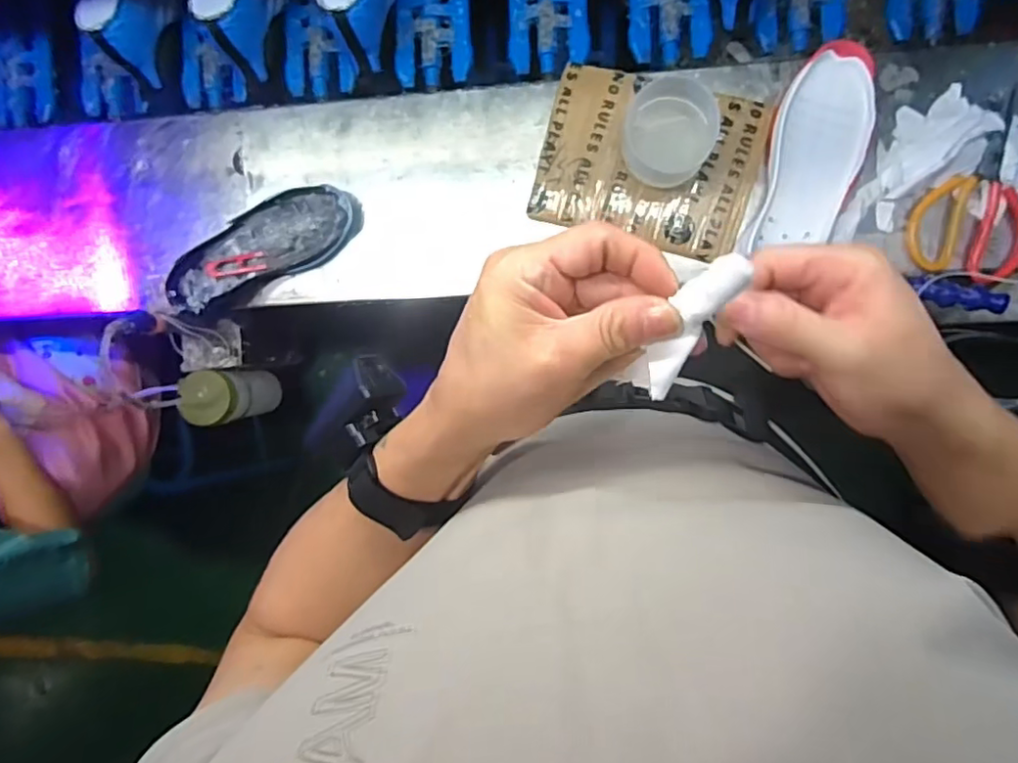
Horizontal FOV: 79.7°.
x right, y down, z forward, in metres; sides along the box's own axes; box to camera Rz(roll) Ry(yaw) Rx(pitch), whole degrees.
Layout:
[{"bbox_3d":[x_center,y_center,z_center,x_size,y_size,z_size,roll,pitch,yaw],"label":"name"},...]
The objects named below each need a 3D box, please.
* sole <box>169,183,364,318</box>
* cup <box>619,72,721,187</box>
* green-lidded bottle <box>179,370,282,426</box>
[{"bbox_3d":[-0.292,-0.164,0.727,0.238,0.050,0.090,-23,92,8],"label":"sole"},{"bbox_3d":[0.169,-0.265,0.650,0.093,0.051,0.102,1,95,7],"label":"cup"},{"bbox_3d":[-0.390,0.018,0.854,0.086,0.118,0.070,-5,95,7],"label":"green-lidded bottle"}]

